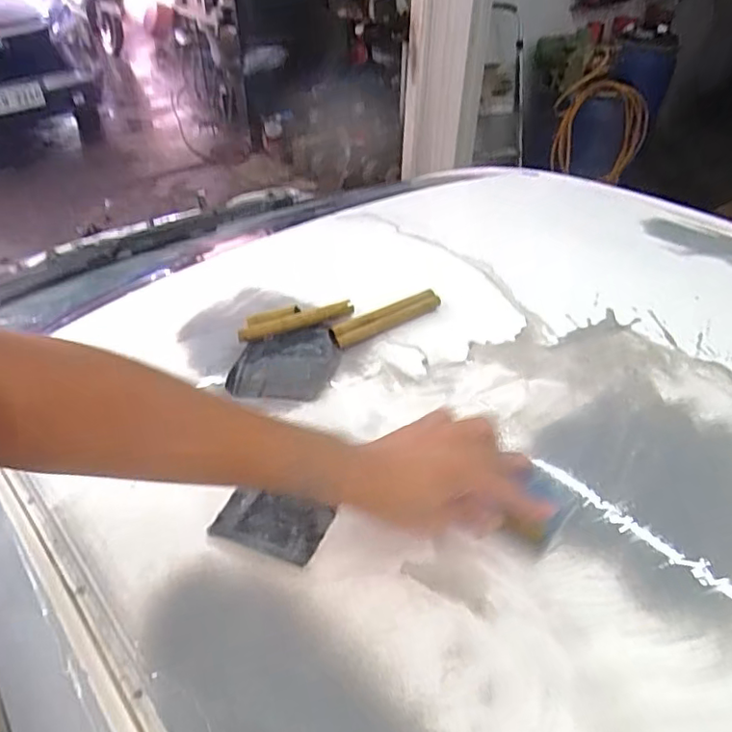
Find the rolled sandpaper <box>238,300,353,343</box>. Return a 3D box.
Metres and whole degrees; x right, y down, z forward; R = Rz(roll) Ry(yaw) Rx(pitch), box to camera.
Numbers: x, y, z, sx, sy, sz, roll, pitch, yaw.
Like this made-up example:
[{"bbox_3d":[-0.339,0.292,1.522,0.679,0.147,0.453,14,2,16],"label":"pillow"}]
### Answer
[{"bbox_3d":[-0.084,-0.058,0.686,0.135,0.019,0.027,-16,45,-11],"label":"rolled sandpaper"}]

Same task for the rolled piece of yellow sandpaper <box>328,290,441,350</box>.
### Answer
[{"bbox_3d":[0.025,-0.056,0.674,0.138,0.019,0.025,-23,47,-19],"label":"rolled piece of yellow sandpaper"}]

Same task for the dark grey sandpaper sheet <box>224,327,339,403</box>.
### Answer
[{"bbox_3d":[-0.090,-0.003,0.640,0.111,0.010,0.115,1,44,6],"label":"dark grey sandpaper sheet"}]

